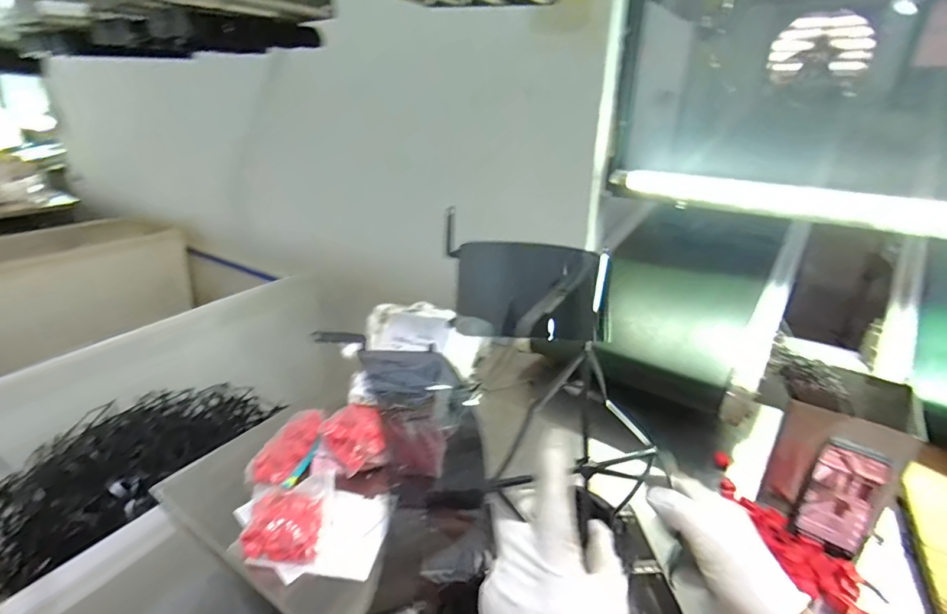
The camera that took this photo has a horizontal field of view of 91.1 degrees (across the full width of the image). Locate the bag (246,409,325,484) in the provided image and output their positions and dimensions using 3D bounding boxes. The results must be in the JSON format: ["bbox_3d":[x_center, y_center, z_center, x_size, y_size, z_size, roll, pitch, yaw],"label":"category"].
[{"bbox_3d":[-0.325,0.252,0.832,0.083,0.040,0.161,19,40,16],"label":"bag"}]

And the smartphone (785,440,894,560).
[{"bbox_3d":[0.537,0.277,0.681,0.081,0.160,0.014,21,15,32],"label":"smartphone"}]

